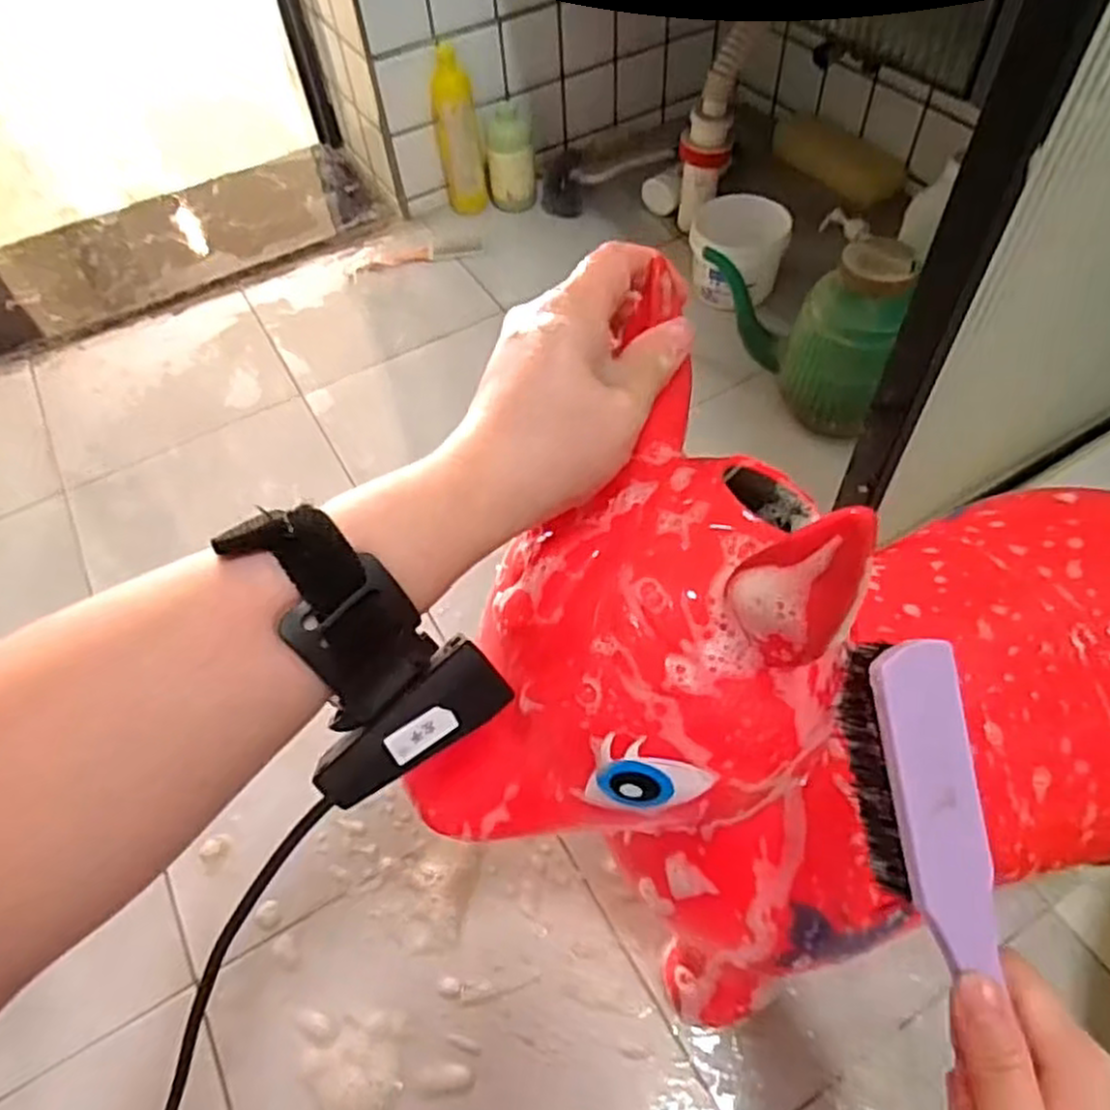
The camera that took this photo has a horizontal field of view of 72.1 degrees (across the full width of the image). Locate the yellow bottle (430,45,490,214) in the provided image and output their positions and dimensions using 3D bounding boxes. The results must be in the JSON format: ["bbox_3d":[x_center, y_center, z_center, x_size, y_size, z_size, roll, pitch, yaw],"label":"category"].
[{"bbox_3d":[-0.137,-0.596,1.093,0.060,0.205,0.053,-10,56,-3],"label":"yellow bottle"}]

